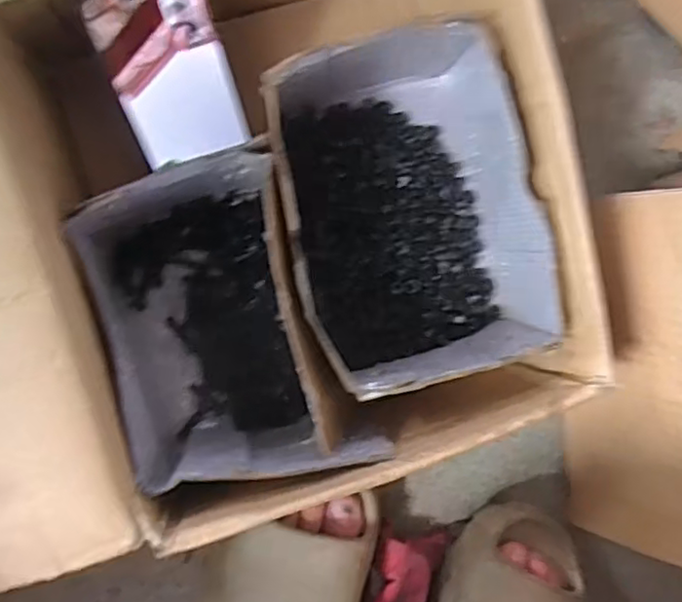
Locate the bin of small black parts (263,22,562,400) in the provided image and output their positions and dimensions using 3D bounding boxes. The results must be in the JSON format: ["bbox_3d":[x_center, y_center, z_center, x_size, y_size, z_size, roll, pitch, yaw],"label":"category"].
[{"bbox_3d":[0.044,-0.062,0.430,0.164,0.093,0.219,-11,95,-7],"label":"bin of small black parts"}]

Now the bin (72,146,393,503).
[{"bbox_3d":[-0.075,0.011,0.421,0.133,0.120,0.193,-14,96,-7],"label":"bin"}]

